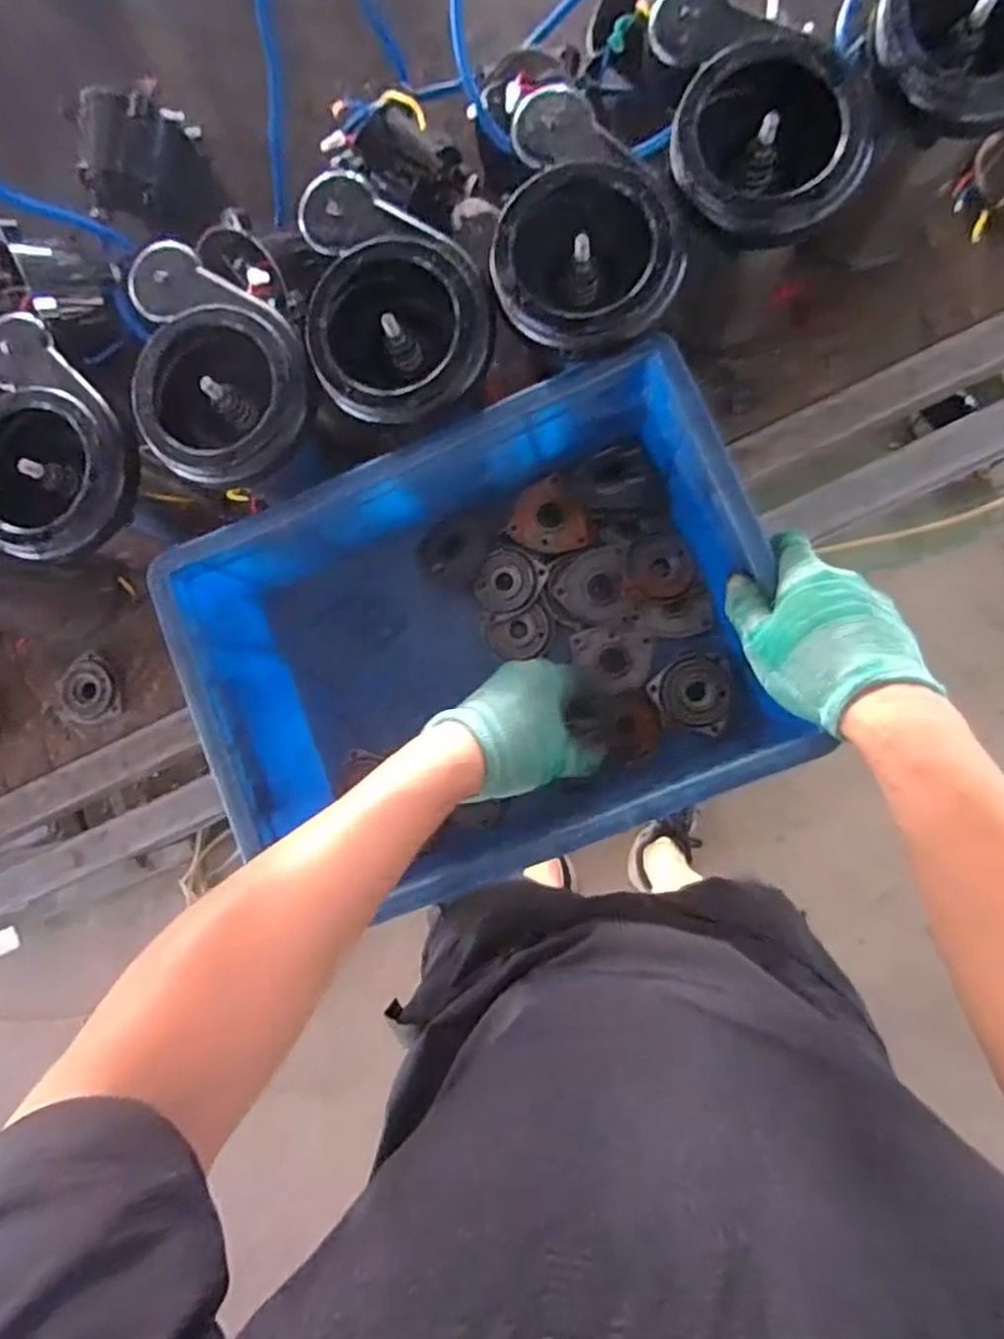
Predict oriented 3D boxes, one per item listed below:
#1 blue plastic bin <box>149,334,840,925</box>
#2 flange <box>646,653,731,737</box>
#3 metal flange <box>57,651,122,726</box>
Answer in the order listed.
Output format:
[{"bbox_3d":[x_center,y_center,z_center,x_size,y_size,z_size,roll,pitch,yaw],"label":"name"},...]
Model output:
[{"bbox_3d":[-0.010,-0.015,0.561,0.395,0.185,0.292,-23,85,6],"label":"blue plastic bin"},{"bbox_3d":[0.155,0.016,0.572,0.064,0.015,0.060,0,88,8],"label":"flange"},{"bbox_3d":[-0.388,0.019,0.656,0.051,0.016,0.063,-8,87,7],"label":"metal flange"}]

